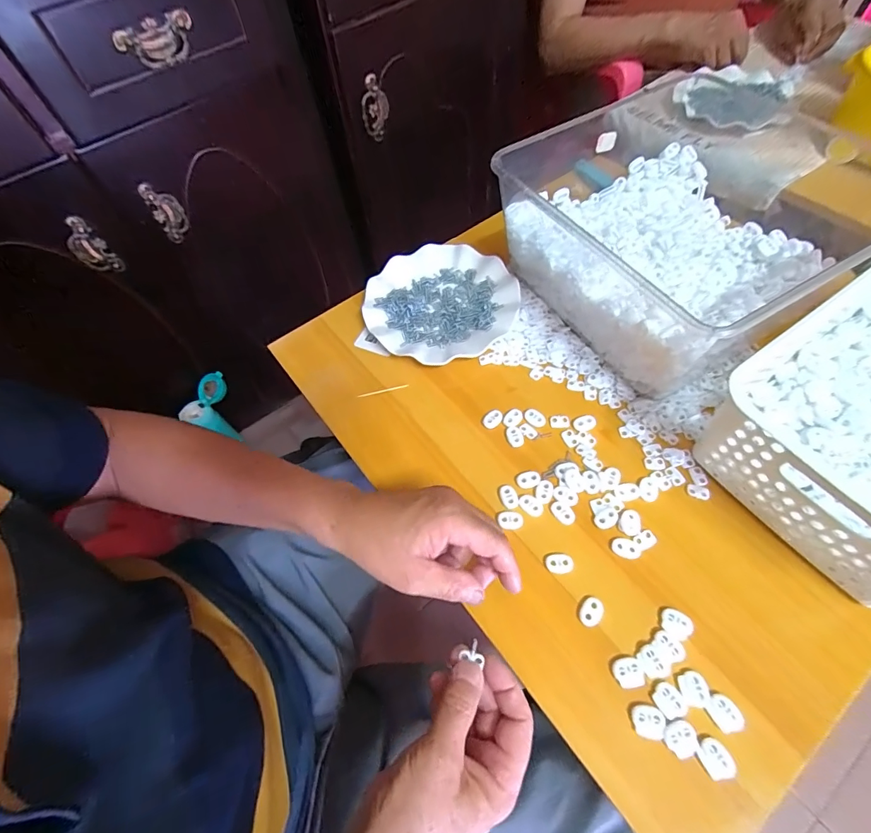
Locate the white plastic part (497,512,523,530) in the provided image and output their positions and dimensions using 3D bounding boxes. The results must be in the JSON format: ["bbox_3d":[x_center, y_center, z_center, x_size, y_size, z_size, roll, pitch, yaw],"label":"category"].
[{"bbox_3d":[0.068,0.095,0.391,0.023,0.004,0.015,1,60,5],"label":"white plastic part"}]

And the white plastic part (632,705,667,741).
[{"bbox_3d":[0.154,0.220,0.308,0.022,0.004,0.020,10,61,10],"label":"white plastic part"}]

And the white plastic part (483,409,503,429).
[{"bbox_3d":[0.060,0.002,0.447,0.016,0.004,0.023,36,68,22],"label":"white plastic part"}]

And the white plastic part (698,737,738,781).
[{"bbox_3d":[0.195,0.237,0.295,0.020,0.004,0.023,-24,61,-10],"label":"white plastic part"}]

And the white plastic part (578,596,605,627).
[{"bbox_3d":[0.128,0.159,0.349,0.018,0.004,0.024,25,65,18],"label":"white plastic part"}]

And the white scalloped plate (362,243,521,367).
[{"bbox_3d":[0.006,-0.138,0.525,0.179,0.024,0.174,-2,60,3],"label":"white scalloped plate"}]

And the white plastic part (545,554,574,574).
[{"bbox_3d":[0.107,0.127,0.369,0.022,0.004,0.016,-8,59,0],"label":"white plastic part"}]

